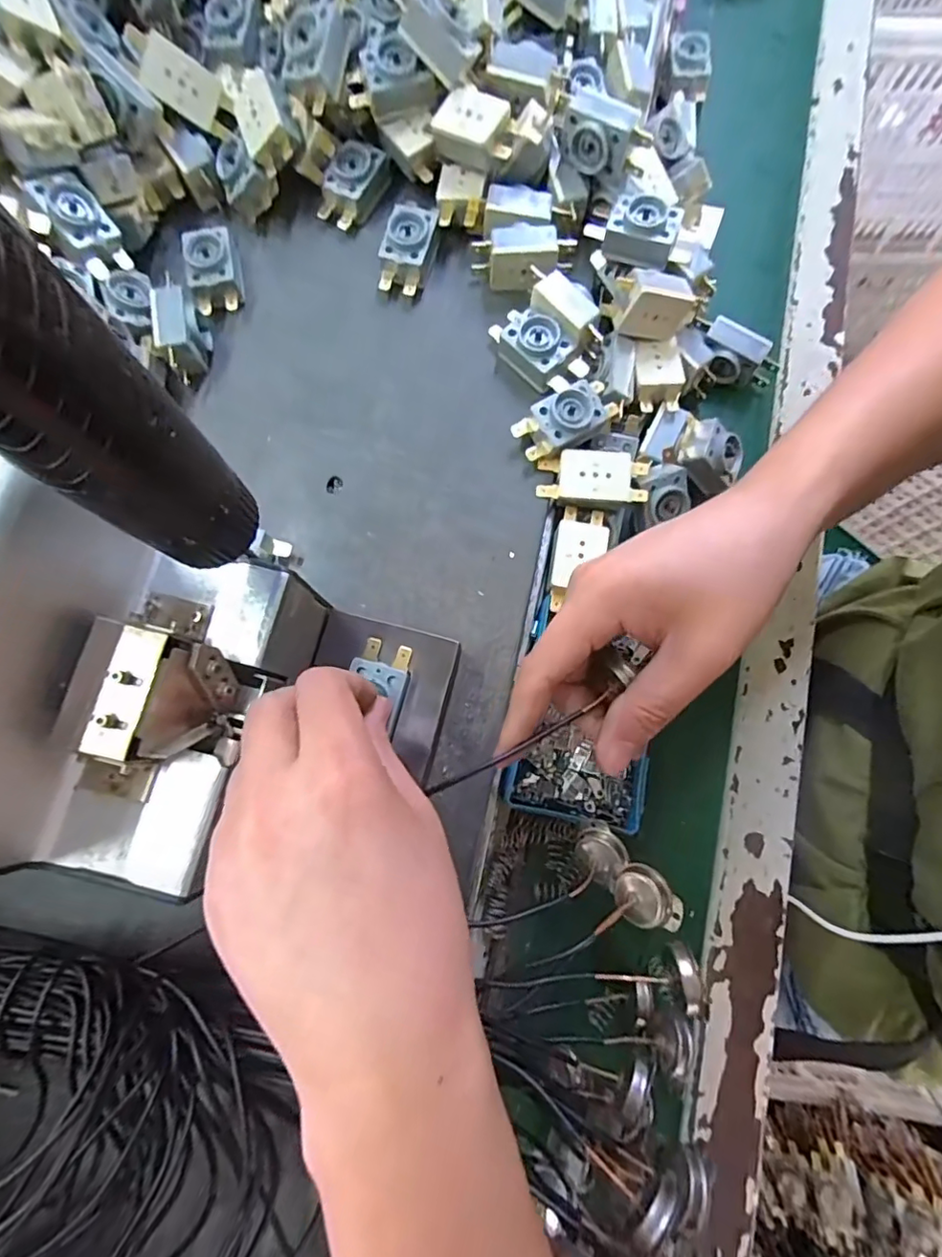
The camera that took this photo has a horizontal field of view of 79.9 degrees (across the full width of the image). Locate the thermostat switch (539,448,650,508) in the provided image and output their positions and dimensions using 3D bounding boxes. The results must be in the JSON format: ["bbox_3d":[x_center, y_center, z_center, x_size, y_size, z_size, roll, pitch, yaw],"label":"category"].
[{"bbox_3d":[0.067,-0.081,0.307,0.058,0.013,0.028,7,78,0],"label":"thermostat switch"}]

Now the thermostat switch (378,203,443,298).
[{"bbox_3d":[-0.036,-0.221,0.329,0.028,0.023,0.043,13,79,1],"label":"thermostat switch"}]

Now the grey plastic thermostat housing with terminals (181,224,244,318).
[{"bbox_3d":[-0.150,-0.208,0.327,0.028,0.019,0.044,-11,79,-3],"label":"grey plastic thermostat housing with terminals"}]

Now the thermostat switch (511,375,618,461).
[{"bbox_3d":[0.052,-0.117,0.310,0.057,0.023,0.031,-33,81,-7],"label":"thermostat switch"}]

